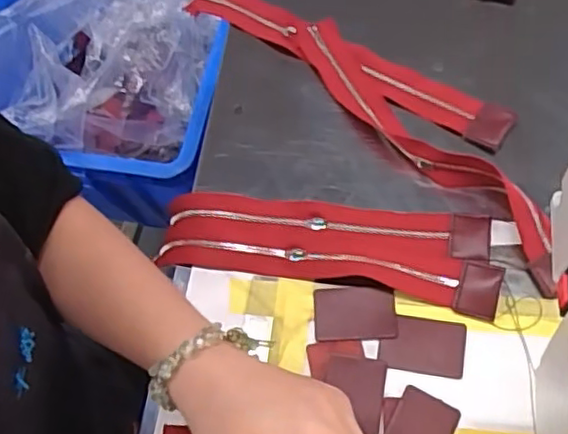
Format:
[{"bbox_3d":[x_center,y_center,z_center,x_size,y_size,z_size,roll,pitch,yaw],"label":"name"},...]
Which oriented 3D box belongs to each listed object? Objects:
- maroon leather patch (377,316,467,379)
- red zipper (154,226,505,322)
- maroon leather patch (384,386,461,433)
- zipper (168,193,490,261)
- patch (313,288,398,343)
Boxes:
[{"bbox_3d":[0.087,0.081,0.398,0.051,0.004,0.035,7,63,10],"label":"maroon leather patch"},{"bbox_3d":[0.024,0.032,0.427,0.230,0.010,0.034,8,74,13],"label":"red zipper"},{"bbox_3d":[0.079,0.127,0.370,0.035,0.004,0.047,25,71,18],"label":"maroon leather patch"},{"bbox_3d":[0.025,0.004,0.441,0.223,0.012,0.029,7,68,12],"label":"zipper"},{"bbox_3d":[0.045,0.062,0.408,0.052,0.004,0.035,-4,64,7],"label":"patch"}]

